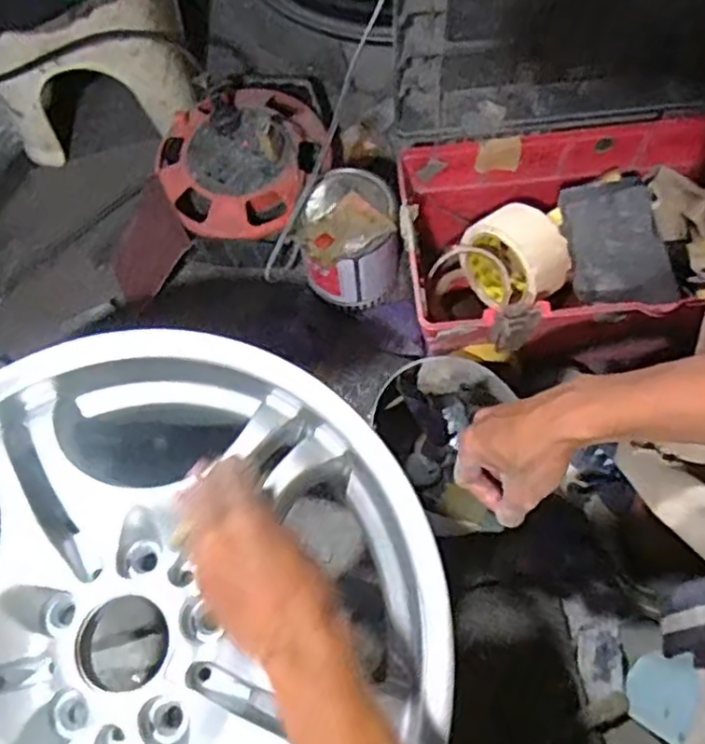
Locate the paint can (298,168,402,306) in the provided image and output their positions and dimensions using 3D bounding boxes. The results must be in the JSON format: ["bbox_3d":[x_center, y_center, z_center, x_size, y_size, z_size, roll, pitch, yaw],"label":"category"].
[{"bbox_3d":[-0.001,-0.128,0.712,0.099,0.153,0.100,-1,70,4],"label":"paint can"}]

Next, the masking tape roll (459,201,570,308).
[{"bbox_3d":[0.162,-0.113,0.660,0.075,0.084,0.103,-42,72,-10],"label":"masking tape roll"}]

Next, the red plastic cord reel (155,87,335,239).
[{"bbox_3d":[-0.123,-0.242,0.735,0.191,0.067,0.186,-13,70,0],"label":"red plastic cord reel"}]

